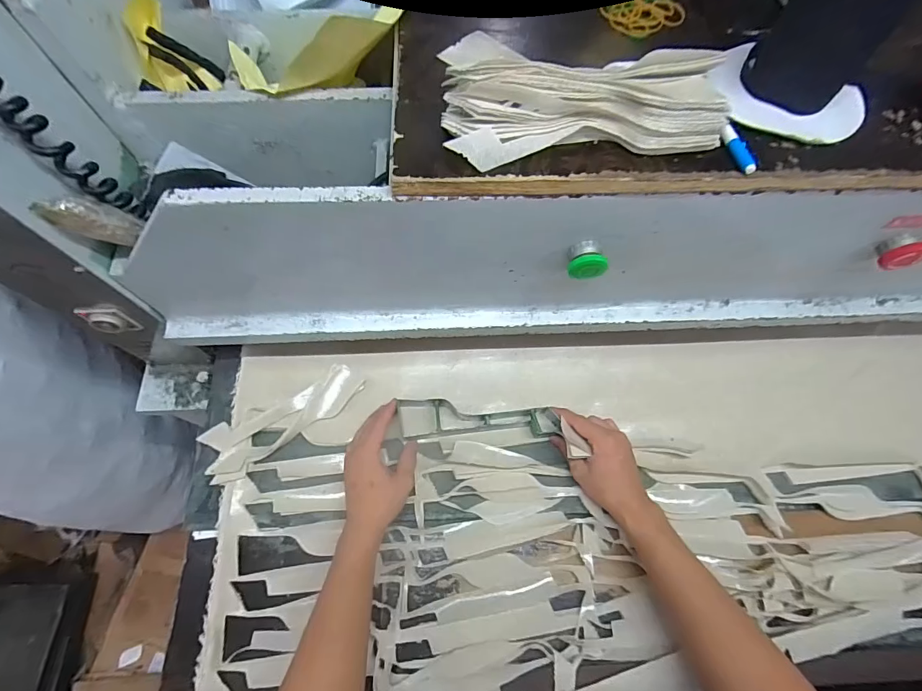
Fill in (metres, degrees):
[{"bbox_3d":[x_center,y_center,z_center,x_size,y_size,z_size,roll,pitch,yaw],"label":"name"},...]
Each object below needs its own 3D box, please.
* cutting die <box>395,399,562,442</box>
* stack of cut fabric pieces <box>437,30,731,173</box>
[{"bbox_3d":[0.022,0.100,0.559,0.214,0.026,0.055,2,66,5],"label":"cutting die"},{"bbox_3d":[0.094,-0.200,0.340,0.218,0.045,0.101,-4,66,-2],"label":"stack of cut fabric pieces"}]

